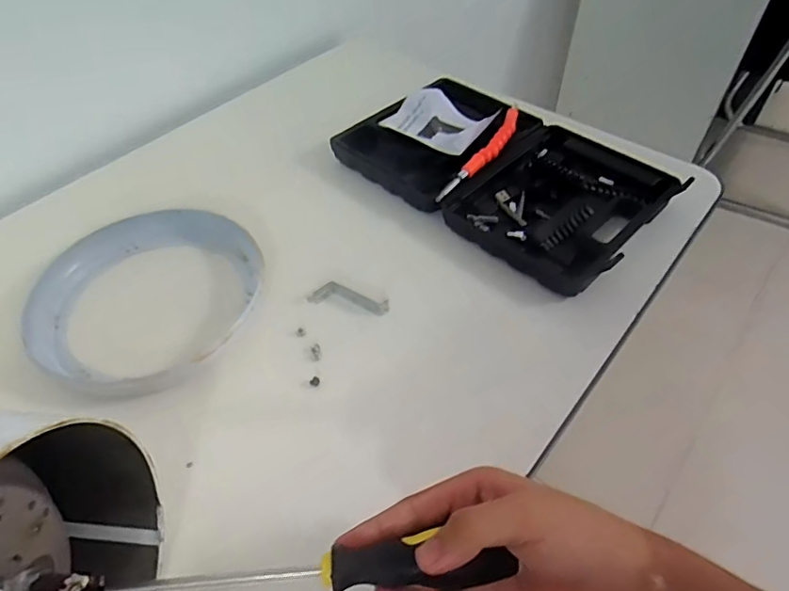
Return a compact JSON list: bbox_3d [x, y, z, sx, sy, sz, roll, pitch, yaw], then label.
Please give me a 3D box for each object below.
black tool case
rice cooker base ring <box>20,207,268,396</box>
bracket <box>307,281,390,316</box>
[{"bbox_3d":[0.115,-0.145,0.592,0.329,0.035,0.196,35,60,29],"label":"black tool case"},{"bbox_3d":[-0.223,-0.003,0.497,0.186,0.033,0.206,27,56,25],"label":"rice cooker base ring"},{"bbox_3d":[-0.041,0.001,0.500,0.074,0.009,0.023,8,50,11],"label":"bracket"}]

